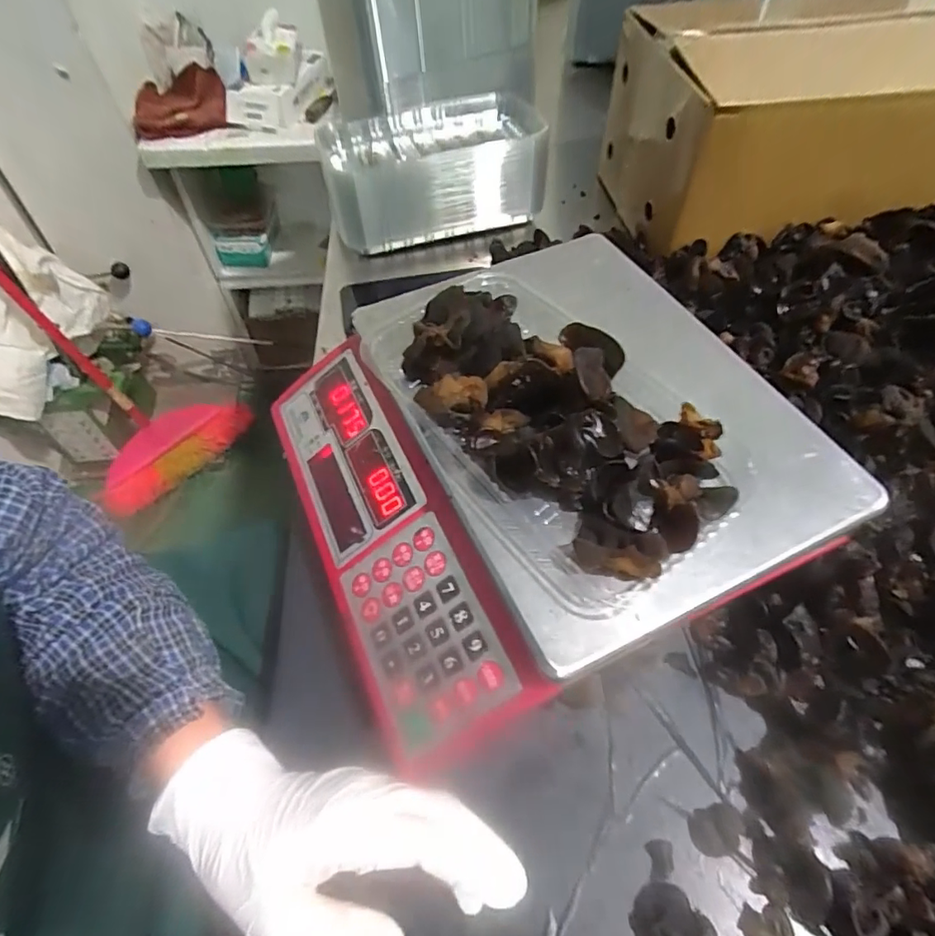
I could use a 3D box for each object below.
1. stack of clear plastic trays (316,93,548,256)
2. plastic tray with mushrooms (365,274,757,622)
[{"bbox_3d":[-0.039,-0.345,0.612,0.233,0.108,0.194,-6,56,-3],"label":"stack of clear plastic trays"},{"bbox_3d":[0.039,-0.041,0.316,0.124,0.047,0.249,-33,61,-19],"label":"plastic tray with mushrooms"}]

